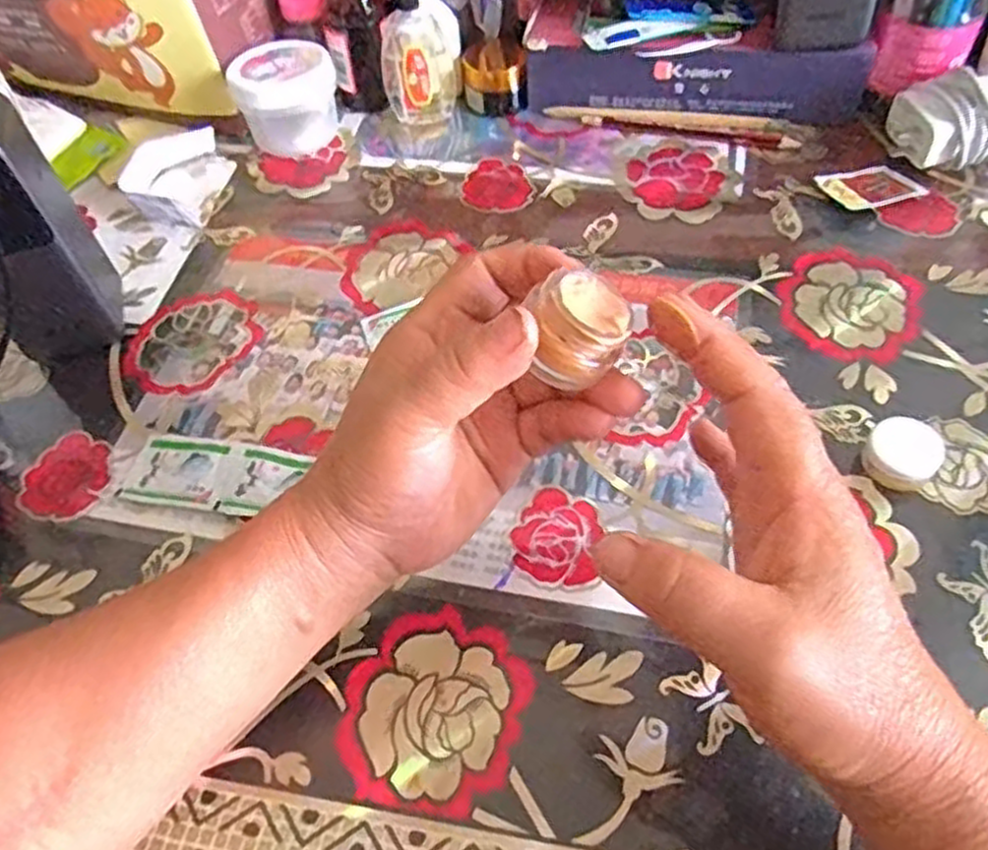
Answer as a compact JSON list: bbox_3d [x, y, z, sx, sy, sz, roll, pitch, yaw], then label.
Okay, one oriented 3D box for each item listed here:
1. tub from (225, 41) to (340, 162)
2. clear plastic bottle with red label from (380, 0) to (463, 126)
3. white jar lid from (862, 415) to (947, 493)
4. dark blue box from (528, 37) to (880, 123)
[{"bbox_3d":[-0.140,-0.220,0.520,0.063,0.055,0.058,-2,54,3],"label":"tub"},{"bbox_3d":[-0.049,-0.249,0.516,0.053,0.087,0.035,-8,54,-1],"label":"clear plastic bottle with red label"},{"bbox_3d":[0.184,0.013,0.348,0.030,0.017,0.028,-2,54,3],"label":"white jar lid"},{"bbox_3d":[0.131,-0.225,0.508,0.213,0.046,0.016,7,55,10],"label":"dark blue box"}]

